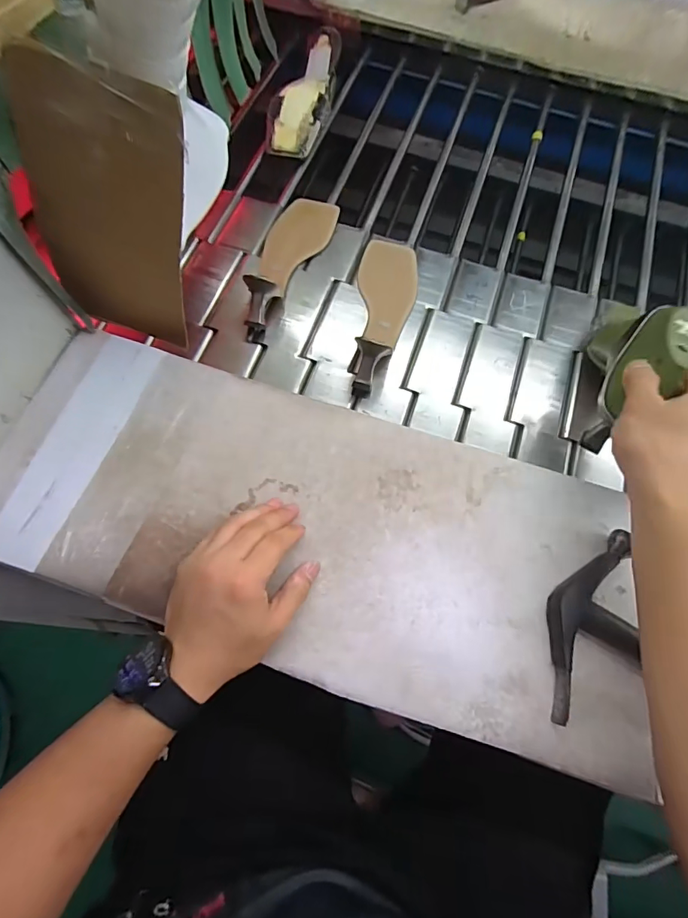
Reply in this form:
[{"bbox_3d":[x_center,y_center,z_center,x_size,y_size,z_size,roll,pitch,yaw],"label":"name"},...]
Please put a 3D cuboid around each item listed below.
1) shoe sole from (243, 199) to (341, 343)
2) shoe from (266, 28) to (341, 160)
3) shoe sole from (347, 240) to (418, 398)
[{"bbox_3d":[-0.079,-0.259,0.584,0.079,0.054,0.242,19,69,5],"label":"shoe sole"},{"bbox_3d":[-0.056,-0.545,0.688,0.081,0.059,0.211,9,69,1],"label":"shoe"},{"bbox_3d":[0.049,-0.190,0.564,0.074,0.045,0.236,9,69,1],"label":"shoe sole"}]

